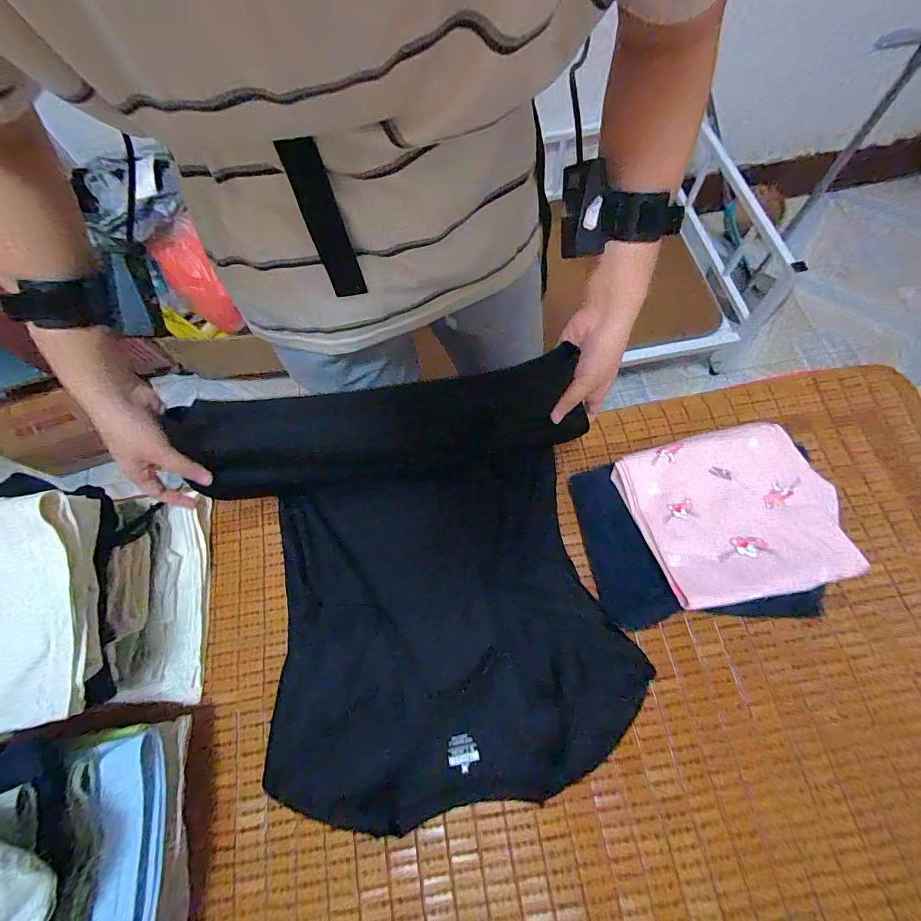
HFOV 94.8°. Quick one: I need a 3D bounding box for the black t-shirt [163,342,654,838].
[{"bbox_3d":[-0.044,0.112,0.487,0.411,0.140,0.521,-14,71,-2],"label":"black t-shirt"}]

